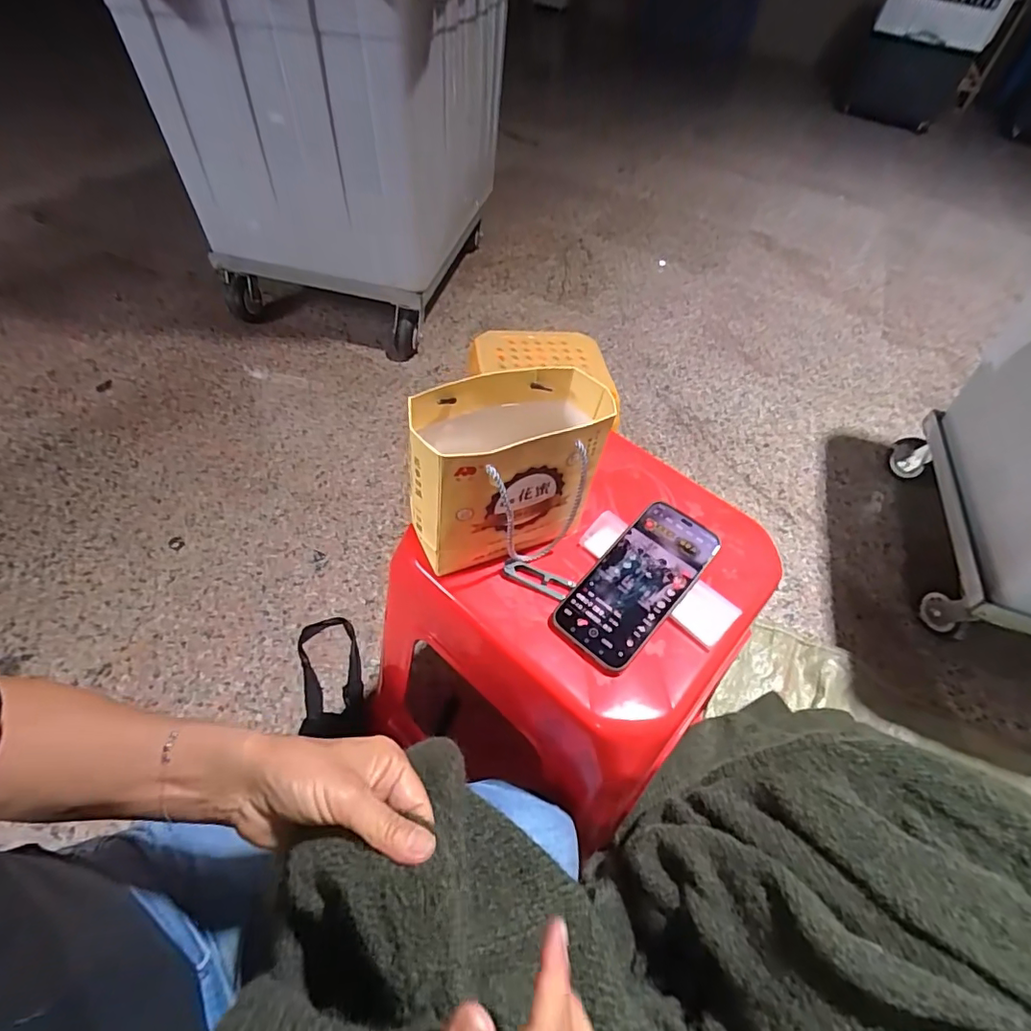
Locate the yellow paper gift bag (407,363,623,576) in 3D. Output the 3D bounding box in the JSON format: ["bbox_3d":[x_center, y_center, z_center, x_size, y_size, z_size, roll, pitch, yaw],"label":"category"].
[{"bbox_3d":[-0.007,-0.038,0.478,0.175,0.143,0.091,-16,53,-20],"label":"yellow paper gift bag"}]

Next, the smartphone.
[{"bbox_3d":[0.110,0.057,0.481,0.074,0.009,0.162,38,71,25],"label":"smartphone"}]

